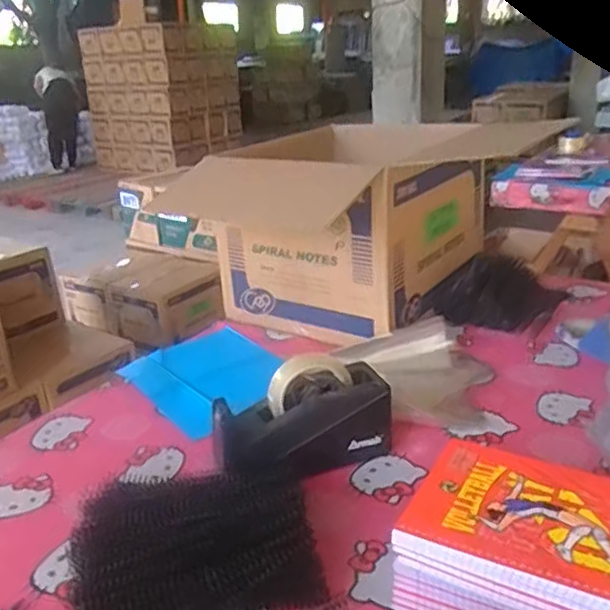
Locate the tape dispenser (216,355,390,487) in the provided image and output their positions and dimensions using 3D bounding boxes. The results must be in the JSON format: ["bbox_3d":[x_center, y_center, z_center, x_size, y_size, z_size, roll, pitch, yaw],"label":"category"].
[{"bbox_3d":[-0.001,0.130,0.717,0.193,0.114,0.069,-9,22,-17],"label":"tape dispenser"}]

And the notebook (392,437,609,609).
[{"bbox_3d":[0.196,0.176,0.532,0.199,0.019,0.157,10,24,30],"label":"notebook"}]

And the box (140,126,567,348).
[{"bbox_3d":[0.059,-0.128,1.151,0.401,0.265,0.403,10,24,30],"label":"box"}]

